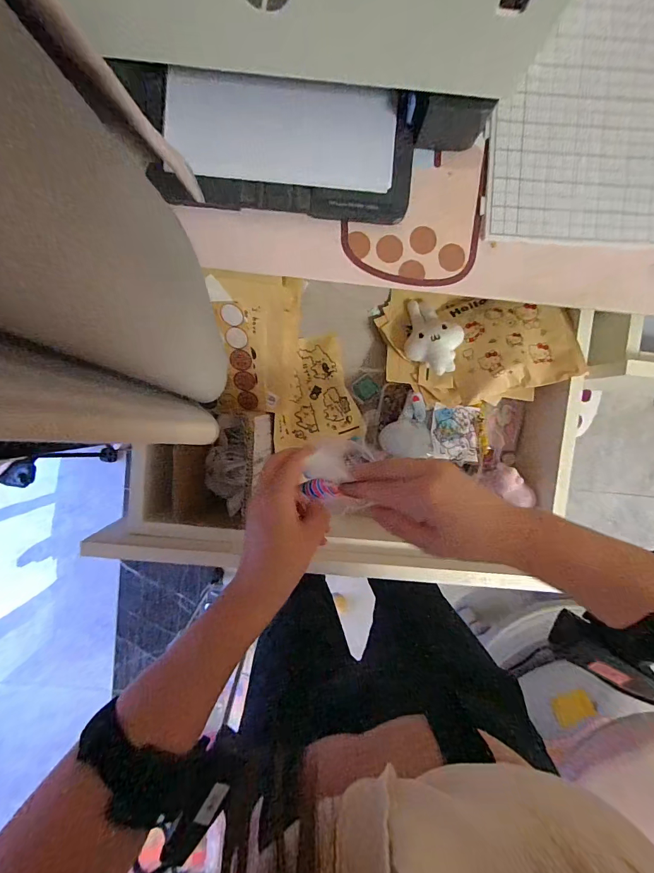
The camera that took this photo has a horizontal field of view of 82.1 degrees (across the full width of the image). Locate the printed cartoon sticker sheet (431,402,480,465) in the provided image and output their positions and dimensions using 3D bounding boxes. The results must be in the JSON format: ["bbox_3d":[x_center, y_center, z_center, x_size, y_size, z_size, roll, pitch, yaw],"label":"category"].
[{"bbox_3d":[0.174,-0.003,0.493,0.077,0.012,0.073,5,87,-24],"label":"printed cartoon sticker sheet"}]

